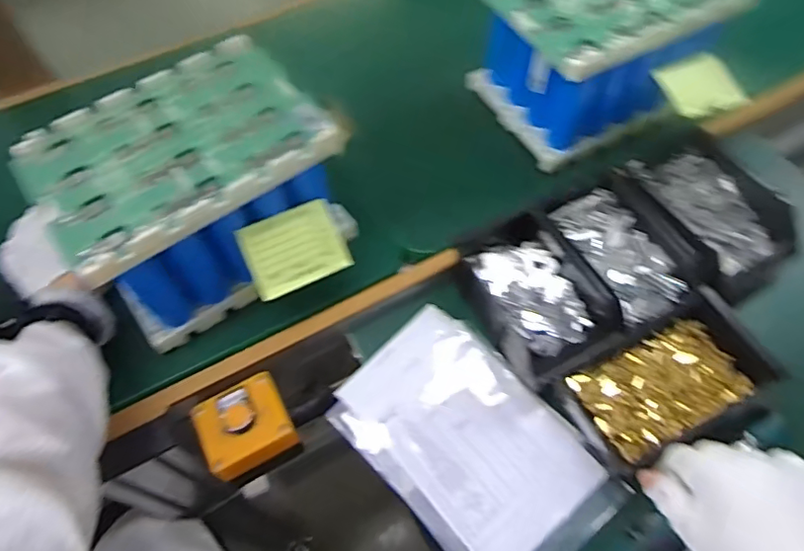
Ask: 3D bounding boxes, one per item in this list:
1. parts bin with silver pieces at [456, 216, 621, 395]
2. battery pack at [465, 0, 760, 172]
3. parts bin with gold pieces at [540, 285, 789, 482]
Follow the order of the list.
[{"bbox_3d":[0.137,0.020,0.590,0.118,0.067,0.170,-29,62,-13],"label":"parts bin with silver pieces"},{"bbox_3d":[0.231,-0.280,0.654,0.244,0.146,0.181,-28,61,-12],"label":"battery pack"},{"bbox_3d":[0.250,0.111,0.529,0.184,0.065,0.115,-27,61,-12],"label":"parts bin with gold pieces"}]

